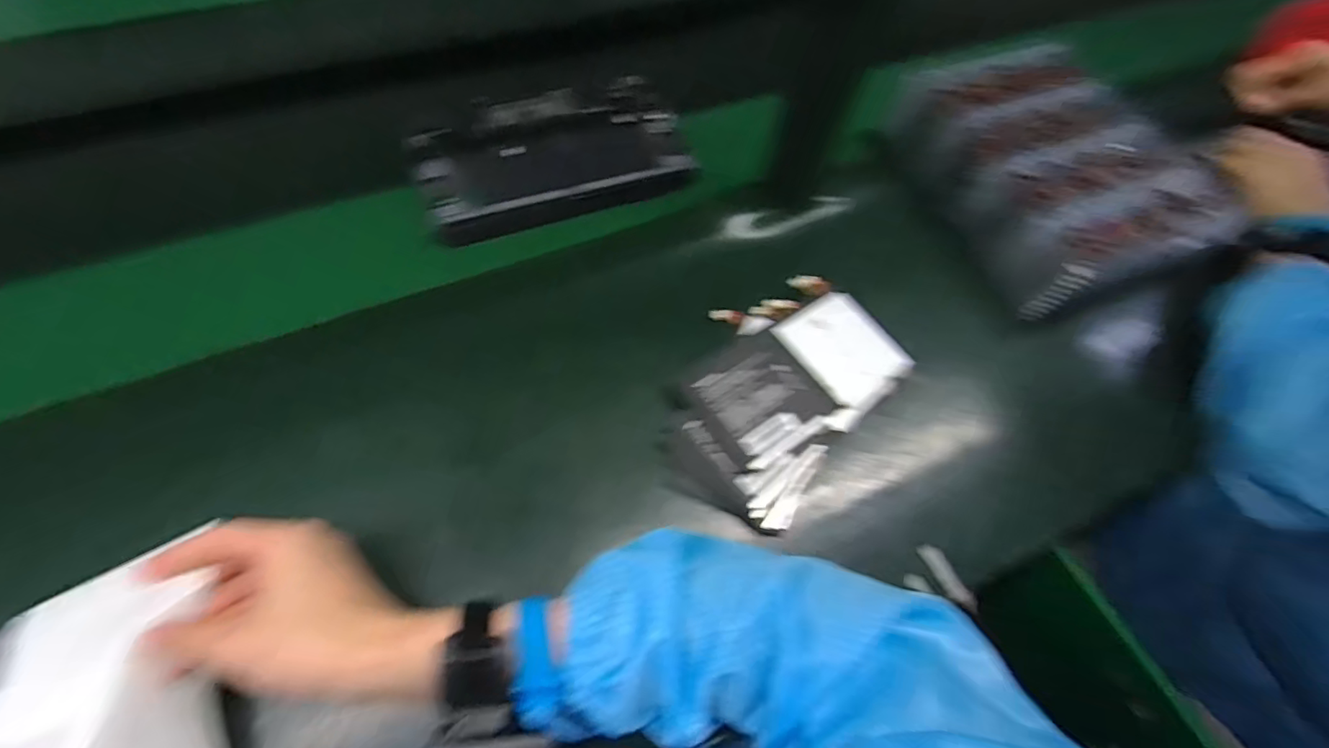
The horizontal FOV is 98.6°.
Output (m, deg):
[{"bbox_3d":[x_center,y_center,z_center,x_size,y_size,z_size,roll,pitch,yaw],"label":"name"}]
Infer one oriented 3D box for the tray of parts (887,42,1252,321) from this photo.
[{"bbox_3d":[0.379,-0.203,0.543,0.249,0.051,0.276,-11,62,-10],"label":"tray of parts"}]

